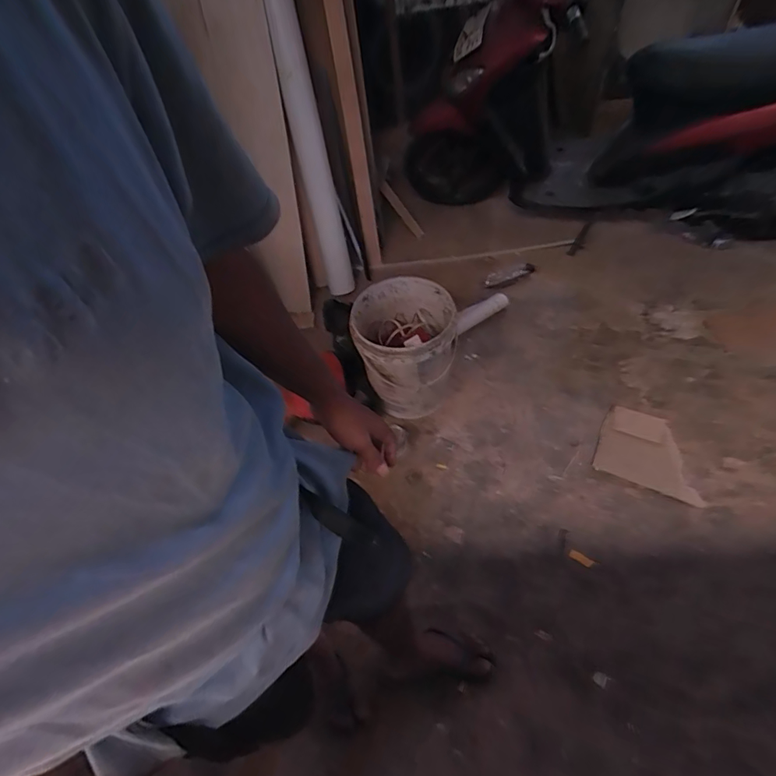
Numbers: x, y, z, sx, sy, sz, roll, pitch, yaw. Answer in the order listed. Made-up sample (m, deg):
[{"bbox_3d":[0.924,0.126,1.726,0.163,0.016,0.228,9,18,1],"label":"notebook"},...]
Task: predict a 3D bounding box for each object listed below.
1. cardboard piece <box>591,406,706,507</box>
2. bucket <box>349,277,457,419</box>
[{"bbox_3d":[0.769,0.183,1.385,0.274,0.033,0.232,20,56,20],"label":"cardboard piece"},{"bbox_3d":[0.051,-0.115,1.478,0.290,0.357,0.299,-4,54,5],"label":"bucket"}]

